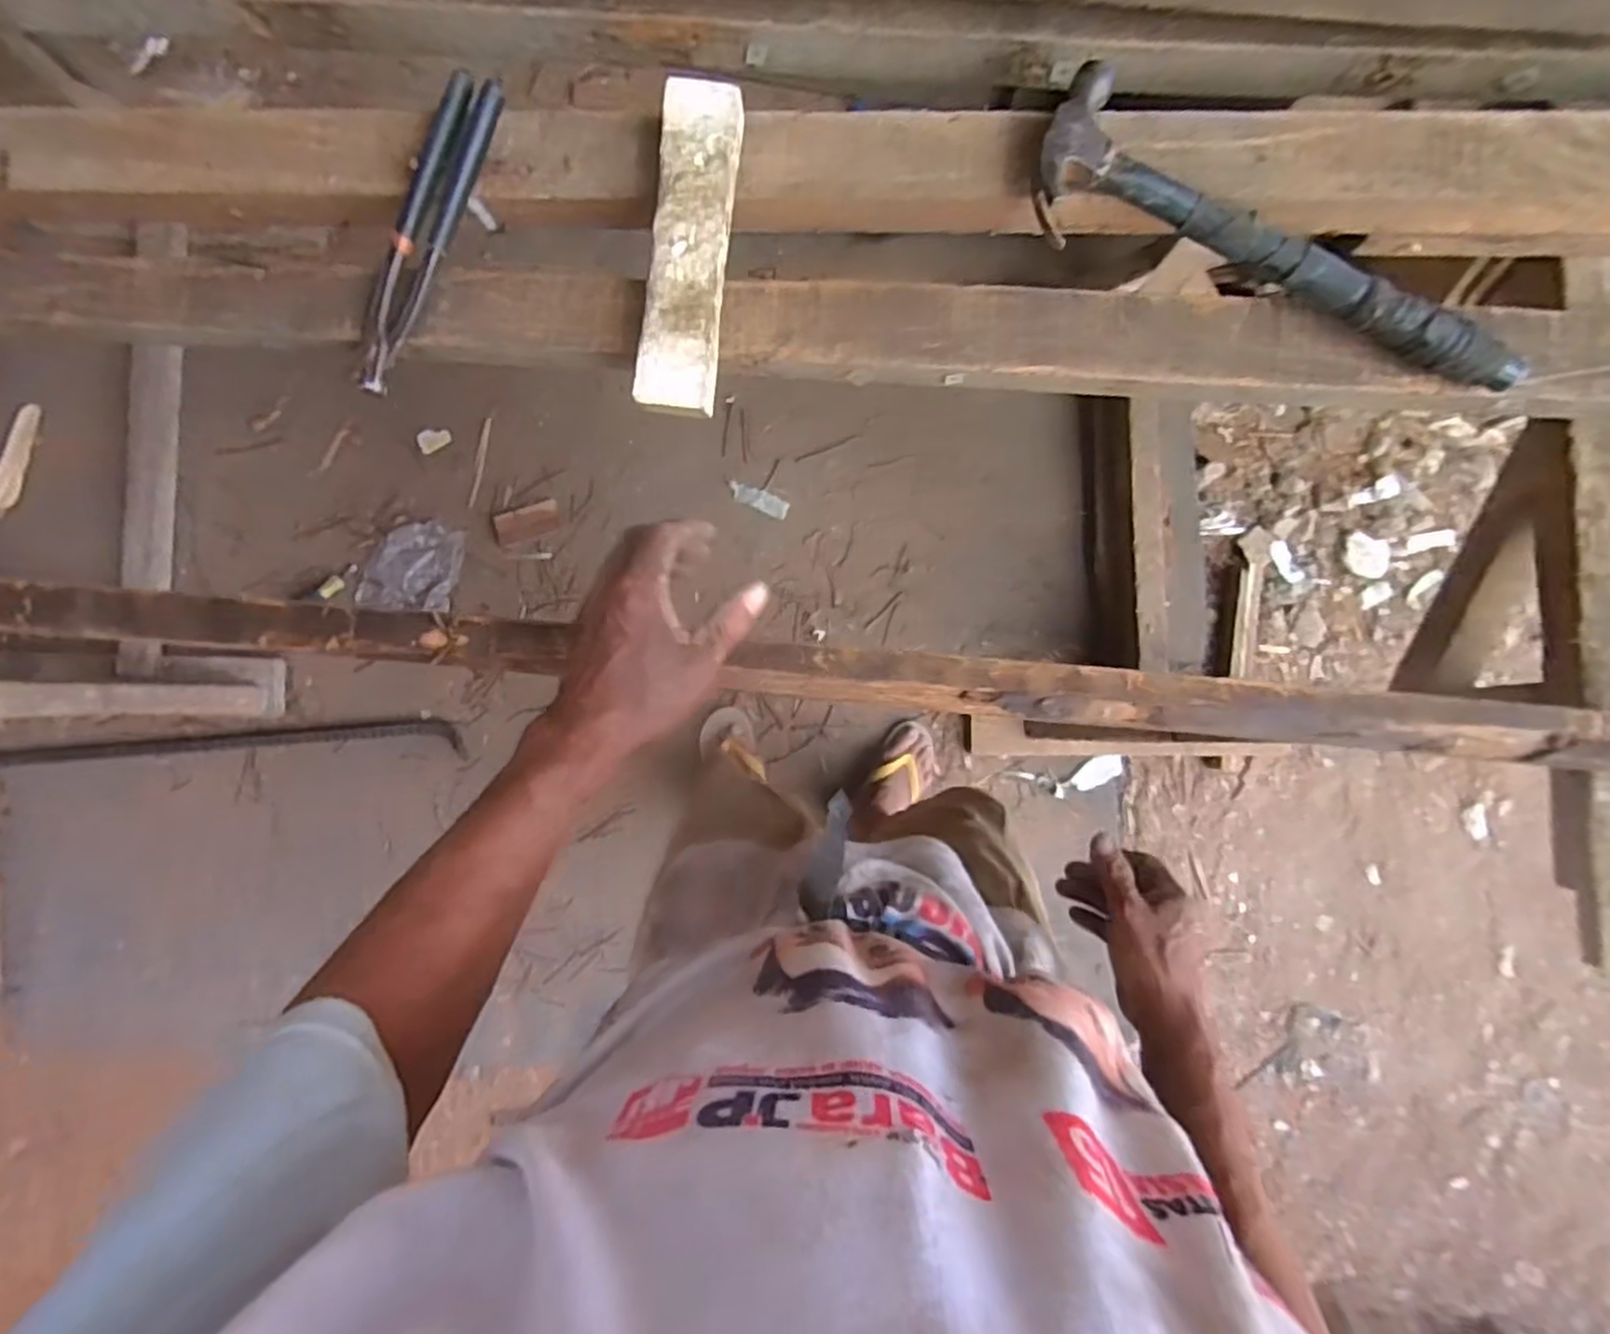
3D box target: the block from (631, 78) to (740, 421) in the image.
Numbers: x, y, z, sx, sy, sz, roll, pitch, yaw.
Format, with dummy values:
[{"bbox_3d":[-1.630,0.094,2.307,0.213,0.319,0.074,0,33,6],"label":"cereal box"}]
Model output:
[{"bbox_3d":[-0.074,-0.264,0.473,0.049,0.026,0.197,6,91,0],"label":"block"}]

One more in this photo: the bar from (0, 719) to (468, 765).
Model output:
[{"bbox_3d":[-1.104,0.143,1.328,0.921,0.029,0.068,-1,91,0],"label":"bar"}]

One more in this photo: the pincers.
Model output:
[{"bbox_3d":[-0.256,-0.288,0.493,0.036,0.017,0.212,24,90,0],"label":"pincers"}]

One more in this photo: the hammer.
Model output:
[{"bbox_3d":[0.309,-0.280,0.471,0.326,0.034,0.101,19,90,0],"label":"hammer"}]

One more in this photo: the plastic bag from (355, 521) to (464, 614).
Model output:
[{"bbox_3d":[-0.704,-0.179,1.311,0.176,0.028,0.154,4,91,0],"label":"plastic bag"}]

